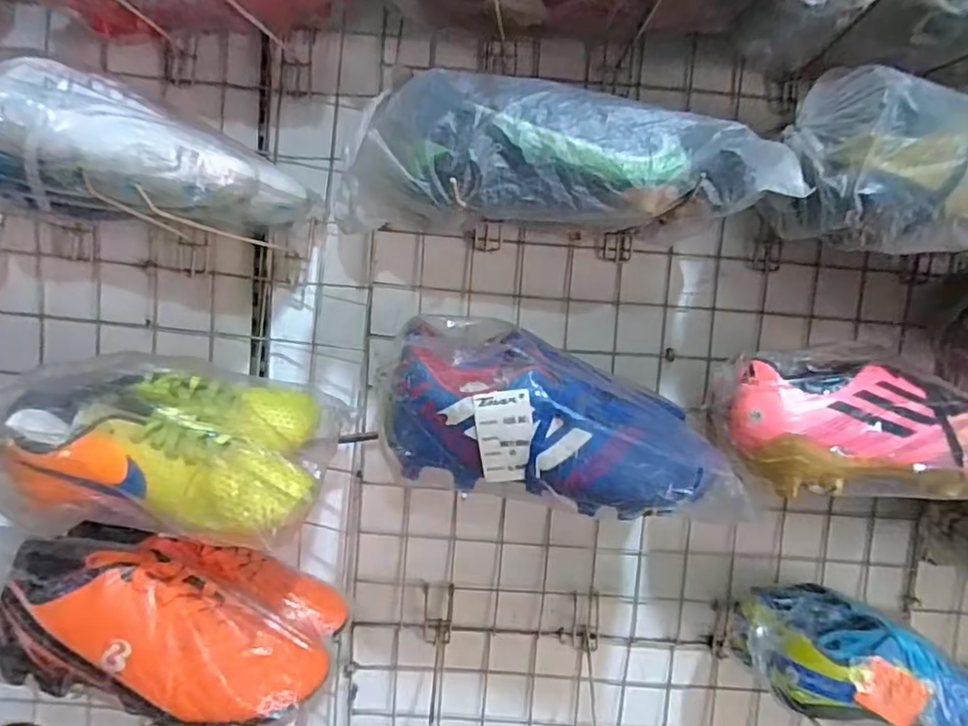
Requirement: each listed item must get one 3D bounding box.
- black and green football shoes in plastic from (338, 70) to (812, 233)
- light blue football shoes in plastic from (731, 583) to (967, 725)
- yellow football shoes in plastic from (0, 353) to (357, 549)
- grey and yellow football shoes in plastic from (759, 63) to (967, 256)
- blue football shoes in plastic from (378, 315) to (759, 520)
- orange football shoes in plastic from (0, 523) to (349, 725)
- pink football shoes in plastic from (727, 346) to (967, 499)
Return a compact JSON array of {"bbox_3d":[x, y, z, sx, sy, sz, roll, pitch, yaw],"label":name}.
[{"bbox_3d":[0.064,-0.157,0.497,0.316,0.098,0.162,6,7,6],"label":"black and green football shoes in plastic"},{"bbox_3d":[0.338,0.260,0.541,0.185,0.075,0.108,5,7,-2],"label":"light blue football shoes in plastic"},{"bbox_3d":[-0.244,0.060,0.483,0.246,0.107,0.169,6,7,7],"label":"yellow football shoes in plastic"},{"bbox_3d":[0.356,-0.144,0.454,0.243,0.119,0.084,5,7,-2],"label":"grey and yellow football shoes in plastic"},{"bbox_3d":[0.060,0.037,0.479,0.264,0.121,0.118,6,7,6],"label":"blue football shoes in plastic"},{"bbox_3d":[-0.237,0.196,0.498,0.239,0.105,0.145,7,7,11],"label":"orange football shoes in plastic"},{"bbox_3d":[0.323,0.050,0.473,0.228,0.105,0.080,5,7,-2],"label":"pink football shoes in plastic"}]

